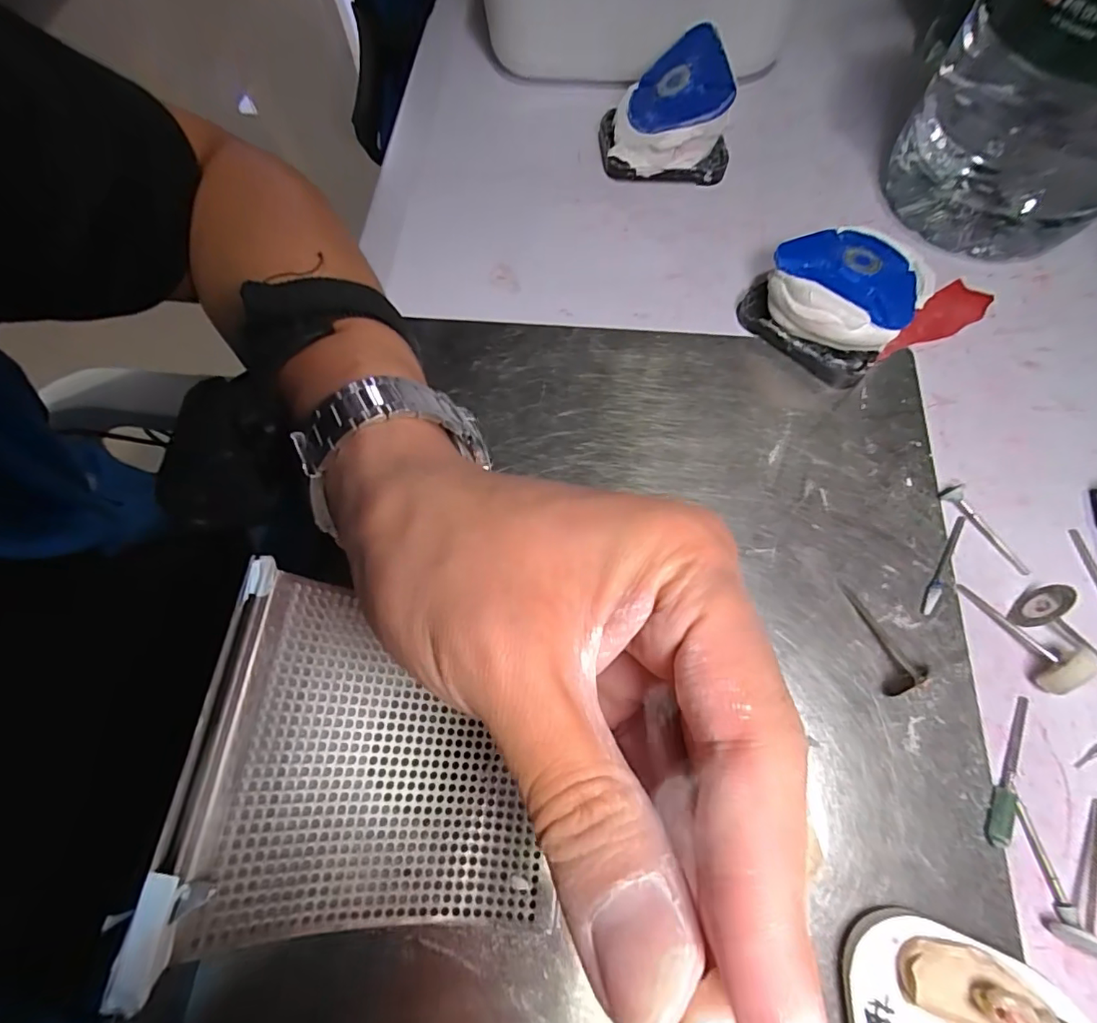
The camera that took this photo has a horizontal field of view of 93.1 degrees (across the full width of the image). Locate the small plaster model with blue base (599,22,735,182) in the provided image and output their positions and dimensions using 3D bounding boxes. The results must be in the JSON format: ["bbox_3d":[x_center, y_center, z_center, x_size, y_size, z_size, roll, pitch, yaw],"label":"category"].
[{"bbox_3d":[0.065,-0.224,0.288,0.071,0.045,0.064,5,69,4],"label":"small plaster model with blue base"}]

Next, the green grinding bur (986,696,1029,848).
[{"bbox_3d":[0.165,0.091,0.184,0.006,0.006,0.053,30,73,13],"label":"green grinding bur"}]

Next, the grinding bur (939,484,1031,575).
[{"bbox_3d":[0.183,0.007,0.215,0.007,0.006,0.043,-33,71,-10],"label":"grinding bur"}]

